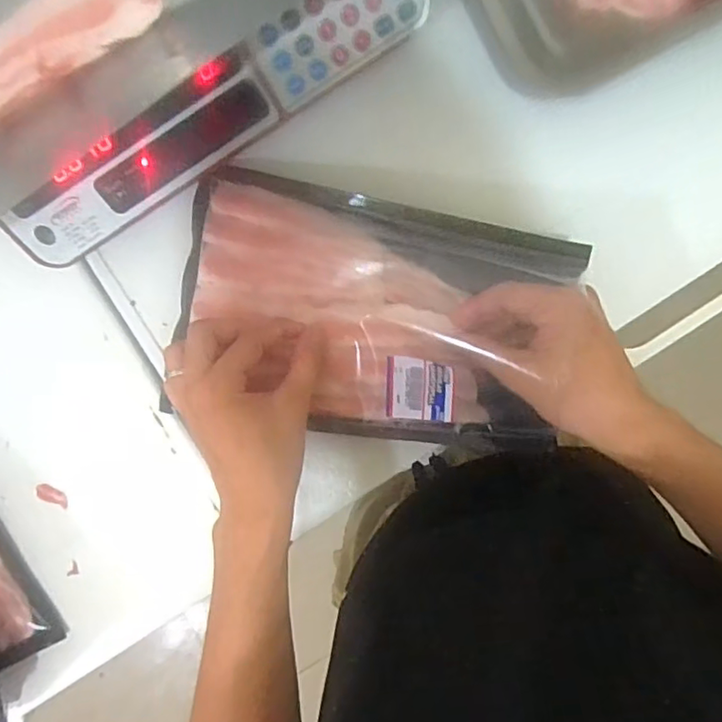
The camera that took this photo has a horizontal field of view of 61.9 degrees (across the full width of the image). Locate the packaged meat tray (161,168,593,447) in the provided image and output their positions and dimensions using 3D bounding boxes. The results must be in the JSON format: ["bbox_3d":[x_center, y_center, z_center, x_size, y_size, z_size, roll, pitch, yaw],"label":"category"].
[{"bbox_3d":[0.004,-0.035,0.456,0.289,0.054,0.174,14,89,4],"label":"packaged meat tray"}]

